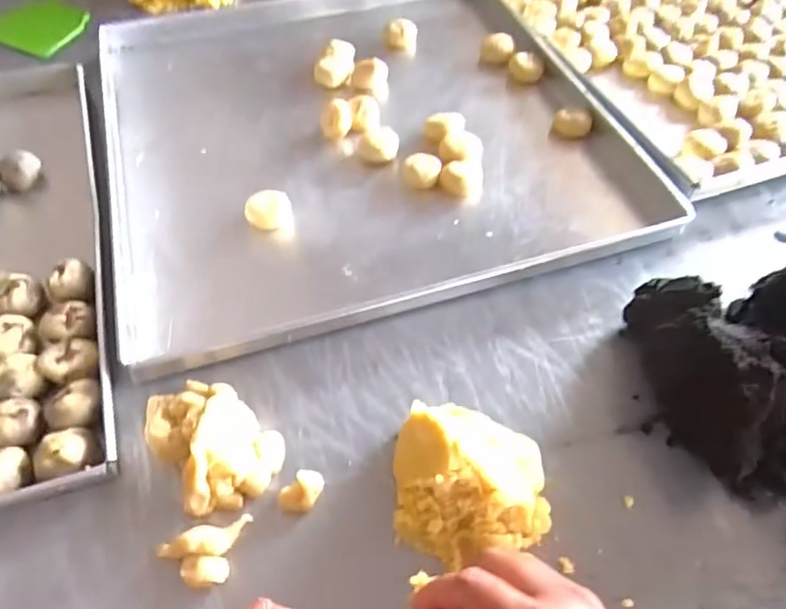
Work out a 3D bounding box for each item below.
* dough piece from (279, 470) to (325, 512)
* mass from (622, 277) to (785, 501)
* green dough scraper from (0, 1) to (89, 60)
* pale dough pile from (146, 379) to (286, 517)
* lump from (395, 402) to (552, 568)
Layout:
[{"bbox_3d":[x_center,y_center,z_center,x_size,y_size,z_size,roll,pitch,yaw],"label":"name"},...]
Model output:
[{"bbox_3d":[-0.063,0.131,0.412,0.033,0.019,0.021,-37,64,-20],"label":"dough piece"},{"bbox_3d":[0.234,0.047,0.436,0.070,0.078,0.174,-9,55,-6],"label":"mass"},{"bbox_3d":[-0.464,-0.366,0.776,0.133,0.008,0.107,25,57,18],"label":"green dough scraper"},{"bbox_3d":[-0.131,0.090,0.422,0.077,0.044,0.105,-31,60,-20],"label":"pale dough pile"},{"bbox_3d":[0.051,0.115,0.401,0.099,0.062,0.100,0,53,0],"label":"lump"}]

